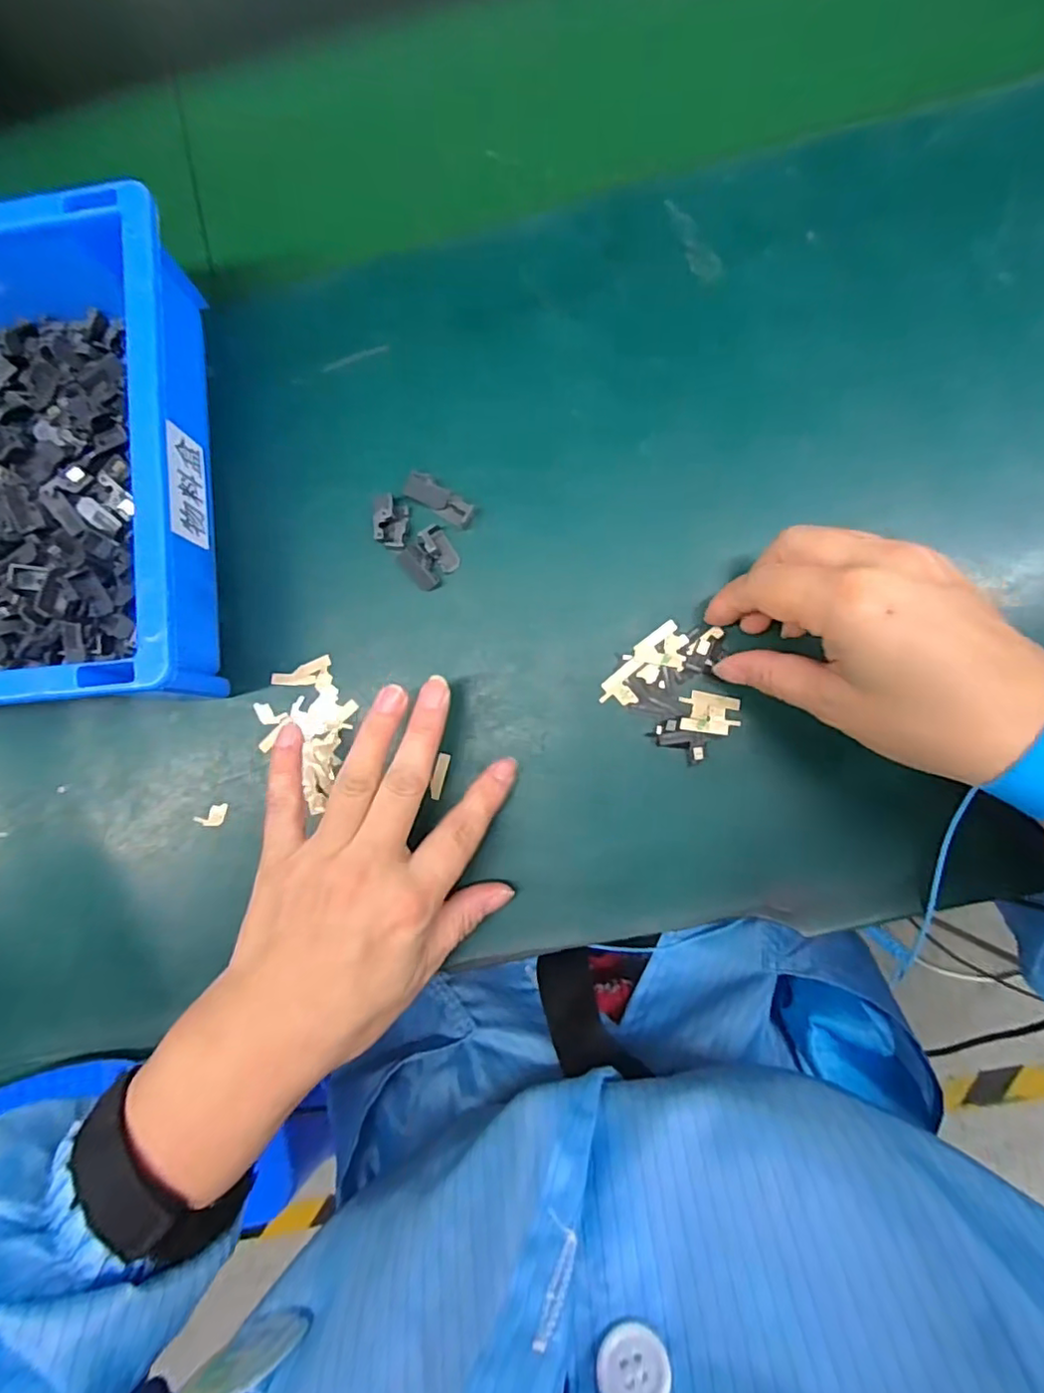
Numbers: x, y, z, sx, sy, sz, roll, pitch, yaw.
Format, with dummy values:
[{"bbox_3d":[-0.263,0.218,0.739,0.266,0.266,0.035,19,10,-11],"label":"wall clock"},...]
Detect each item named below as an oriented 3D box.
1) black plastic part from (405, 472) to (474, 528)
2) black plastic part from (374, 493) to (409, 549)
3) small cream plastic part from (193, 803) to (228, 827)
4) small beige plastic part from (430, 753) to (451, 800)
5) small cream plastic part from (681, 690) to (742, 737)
[{"bbox_3d":[-0.039,-0.093,0.288,0.035,0.006,0.012,32,89,6],"label":"black plastic part"},{"bbox_3d":[-0.063,-0.083,0.288,0.016,0.006,0.024,3,86,5],"label":"black plastic part"},{"bbox_3d":[-0.153,0.059,0.299,0.016,0.004,0.010,-10,85,4],"label":"small cream plastic part"},{"bbox_3d":[-0.039,0.038,0.290,0.005,0.004,0.022,14,87,6],"label":"small beige plastic part"},{"bbox_3d":[0.086,0.008,0.278,0.026,0.004,0.019,8,86,5],"label":"small cream plastic part"}]

